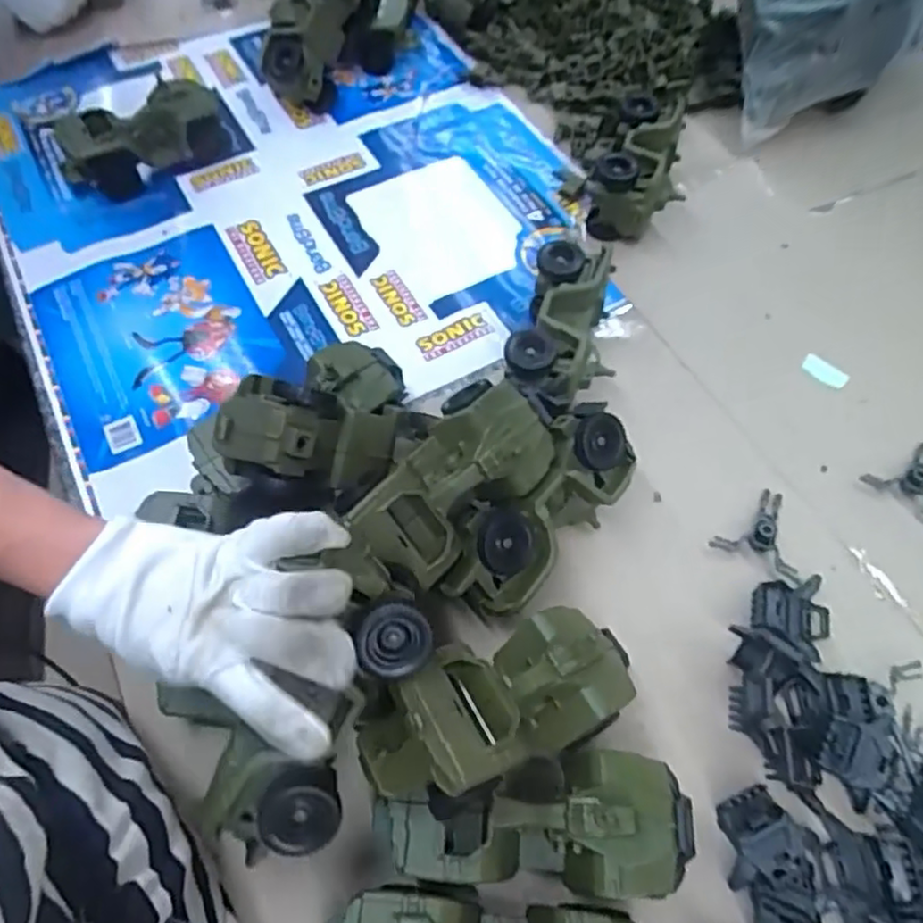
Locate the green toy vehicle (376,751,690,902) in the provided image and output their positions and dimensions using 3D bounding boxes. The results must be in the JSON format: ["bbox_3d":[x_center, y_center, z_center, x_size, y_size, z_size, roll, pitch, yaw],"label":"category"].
[{"bbox_3d":[0.045,0.234,0.427,0.189,0.079,0.076,-3,60,-1],"label":"green toy vehicle"}]

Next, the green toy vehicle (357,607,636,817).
[{"bbox_3d":[0.027,0.157,0.423,0.194,0.087,0.088,-9,57,-35],"label":"green toy vehicle"}]

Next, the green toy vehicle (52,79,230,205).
[{"bbox_3d":[-0.367,-0.372,0.775,0.184,0.080,0.076,-19,62,-10],"label":"green toy vehicle"}]

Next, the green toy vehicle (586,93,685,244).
[{"bbox_3d":[0.204,-0.334,0.748,0.100,0.078,0.190,23,63,13],"label":"green toy vehicle"}]

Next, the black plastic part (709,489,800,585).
[{"bbox_3d":[0.259,0.054,0.565,0.072,0.018,0.073,25,64,14],"label":"black plastic part"}]

